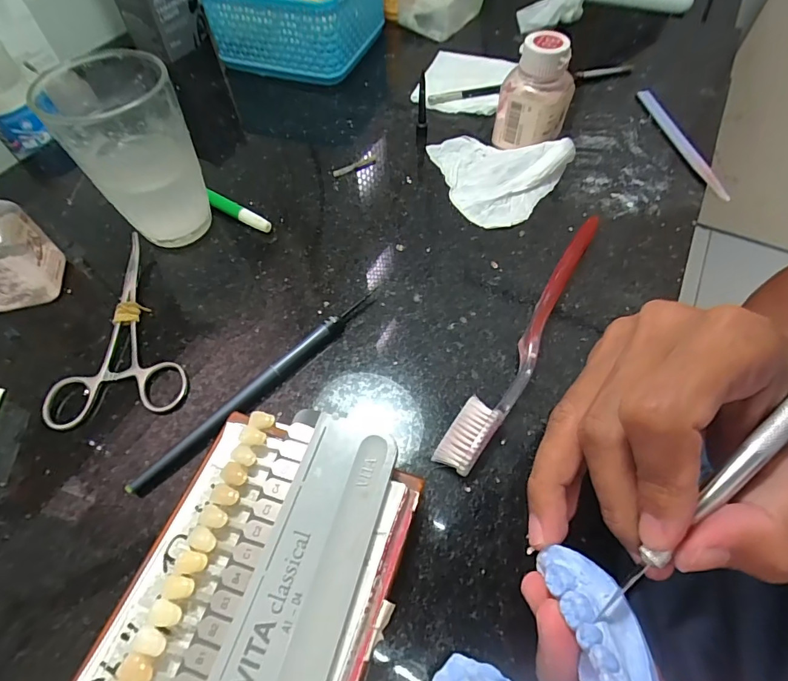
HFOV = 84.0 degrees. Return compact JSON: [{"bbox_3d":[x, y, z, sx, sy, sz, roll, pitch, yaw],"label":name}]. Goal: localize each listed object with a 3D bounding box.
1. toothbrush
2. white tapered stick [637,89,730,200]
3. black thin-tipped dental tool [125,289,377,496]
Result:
[{"bbox_3d":[0.078,-0.006,0.241,0.019,0.011,0.183,30,63,19],"label":"toothbrush"},{"bbox_3d":[0.221,-0.154,0.335,0.014,0.006,0.130,-8,58,-4],"label":"white tapered stick"},{"bbox_3d":[-0.065,0.021,0.228,0.009,0.010,0.154,37,66,22],"label":"black thin-tipped dental tool"}]

